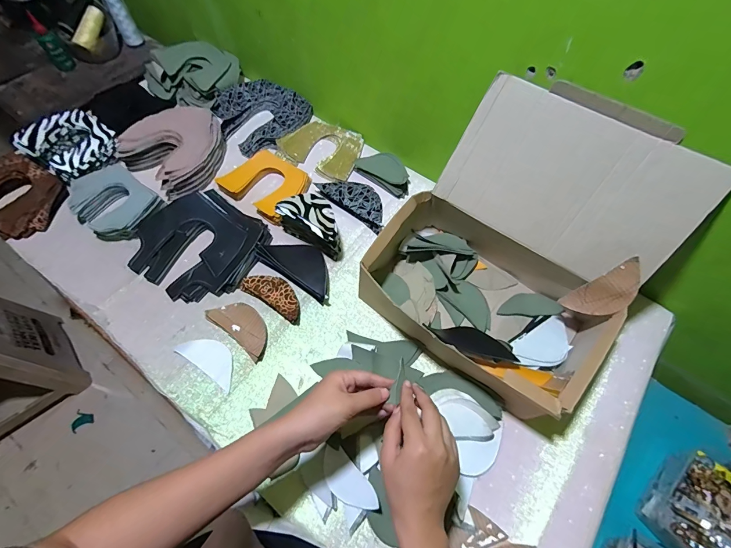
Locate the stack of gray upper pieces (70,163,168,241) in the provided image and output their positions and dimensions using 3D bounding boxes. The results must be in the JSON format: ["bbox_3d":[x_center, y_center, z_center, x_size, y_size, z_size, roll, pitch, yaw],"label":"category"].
[{"bbox_3d":[-0.469,-0.133,0.641,0.168,0.027,0.120,34,66,15],"label":"stack of gray upper pieces"}]

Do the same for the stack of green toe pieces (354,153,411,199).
[{"bbox_3d":[0.037,-0.210,0.696,0.124,0.034,0.061,36,66,15],"label":"stack of green toe pieces"}]

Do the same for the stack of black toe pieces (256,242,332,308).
[{"bbox_3d":[-0.110,-0.017,0.595,0.153,0.022,0.071,34,66,15],"label":"stack of black toe pieces"}]

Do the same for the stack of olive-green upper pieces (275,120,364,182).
[{"bbox_3d":[-0.089,-0.273,0.742,0.162,0.026,0.130,26,64,11],"label":"stack of olive-green upper pieces"}]

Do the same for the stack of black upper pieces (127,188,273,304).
[{"bbox_3d":[-0.294,-0.053,0.609,0.203,0.027,0.188,31,65,13],"label":"stack of black upper pieces"}]

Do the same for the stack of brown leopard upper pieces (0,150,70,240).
[{"bbox_3d":[-0.663,-0.150,0.652,0.182,0.041,0.137,31,65,13],"label":"stack of brown leopard upper pieces"}]

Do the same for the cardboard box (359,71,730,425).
[{"bbox_3d":[0.211,-0.035,0.490,0.333,0.251,0.319,38,67,16],"label":"cardboard box"}]

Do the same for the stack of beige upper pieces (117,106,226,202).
[{"bbox_3d":[-0.378,-0.258,0.702,0.185,0.055,0.184,34,66,14],"label":"stack of beige upper pieces"}]

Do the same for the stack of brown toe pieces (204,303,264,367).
[{"bbox_3d":[-0.196,0.083,0.553,0.119,0.014,0.057,37,66,16],"label":"stack of brown toe pieces"}]

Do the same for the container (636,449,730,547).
[{"bbox_3d":[0.529,0.376,0.516,0.146,0.069,0.178,42,68,18],"label":"container"}]

